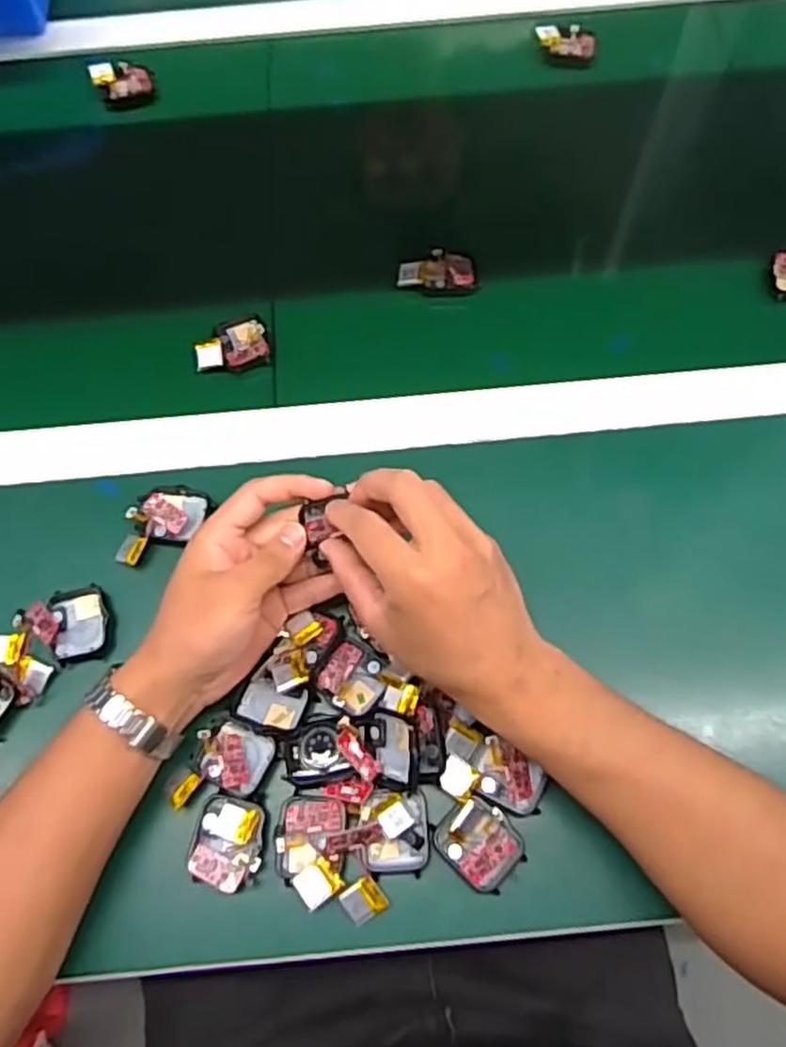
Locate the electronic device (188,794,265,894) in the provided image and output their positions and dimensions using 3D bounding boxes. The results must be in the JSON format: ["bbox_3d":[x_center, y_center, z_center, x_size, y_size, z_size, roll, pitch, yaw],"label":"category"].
[{"bbox_3d":[-0.092,0.179,0.418,0.038,0.015,0.047,7,68,5],"label":"electronic device"}]

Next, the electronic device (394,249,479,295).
[{"bbox_3d":[0.033,-0.191,0.565,0.058,0.011,0.035,-3,67,1],"label":"electronic device"}]

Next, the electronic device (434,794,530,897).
[{"bbox_3d":[0.049,0.177,0.412,0.037,0.024,0.044,-42,72,-14],"label":"electronic device"}]

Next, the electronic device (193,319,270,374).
[{"bbox_3d":[-0.118,-0.130,0.548,0.052,0.014,0.045,-9,68,-2],"label":"electronic device"}]

